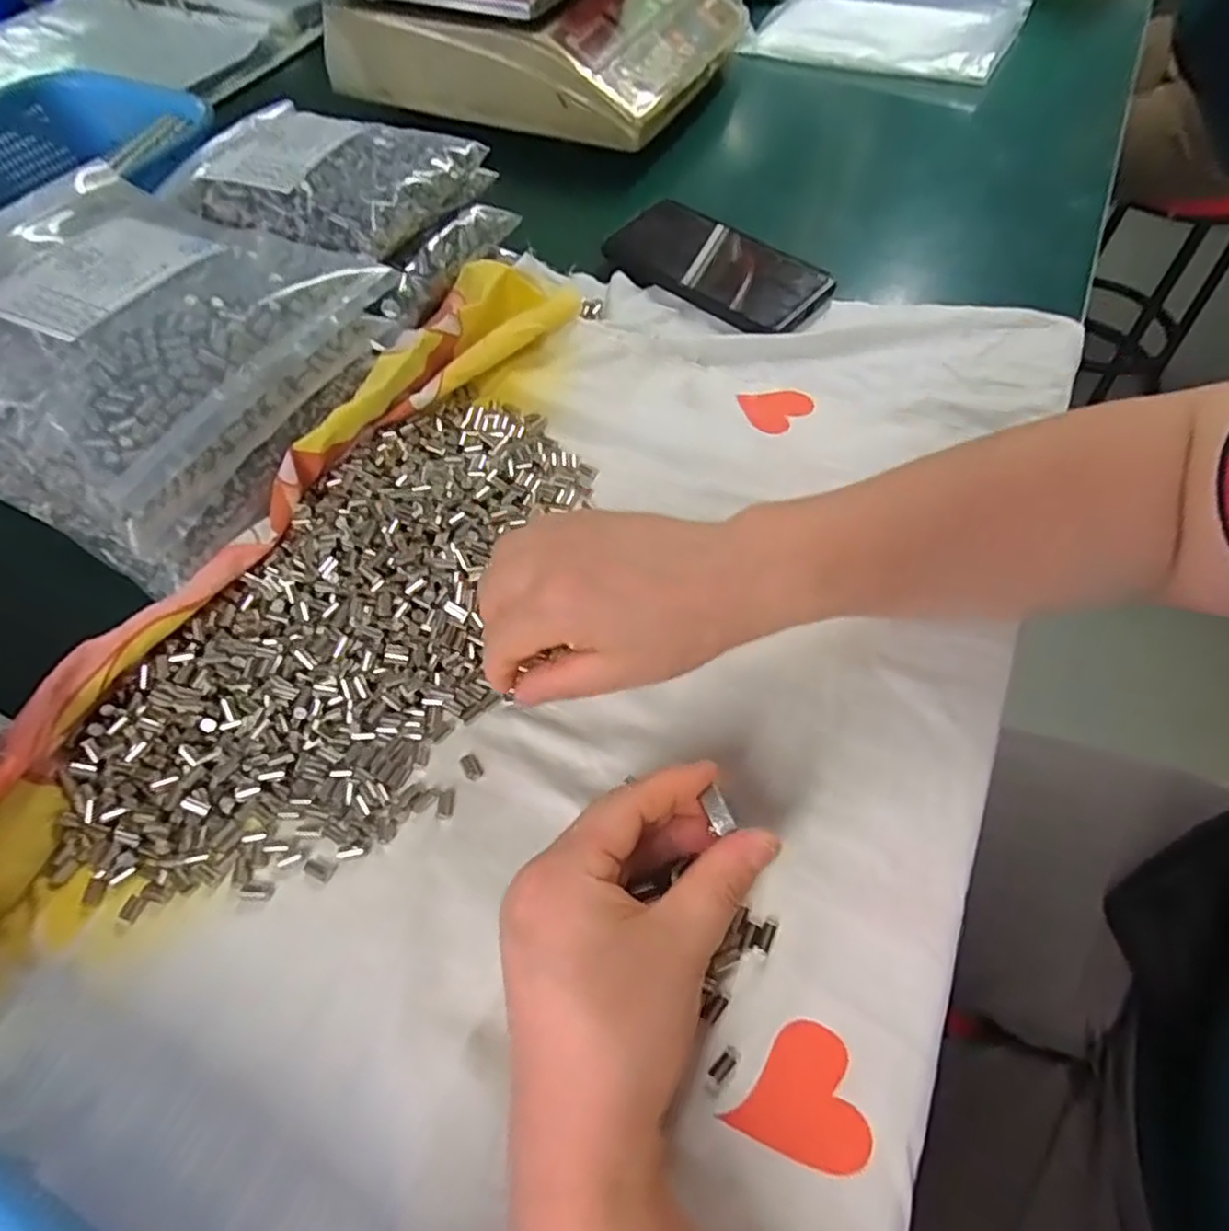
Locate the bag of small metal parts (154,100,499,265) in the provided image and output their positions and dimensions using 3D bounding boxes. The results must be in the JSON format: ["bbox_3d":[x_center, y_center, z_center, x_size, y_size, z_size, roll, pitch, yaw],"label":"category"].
[{"bbox_3d":[-0.188,-0.281,0.443,0.169,0.039,0.142,21,61,14],"label":"bag of small metal parts"}]

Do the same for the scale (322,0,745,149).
[{"bbox_3d":[-0.064,-0.560,0.641,0.316,0.087,0.254,21,61,14],"label":"scale"}]

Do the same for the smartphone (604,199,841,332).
[{"bbox_3d":[0.074,-0.252,0.503,0.158,0.013,0.078,39,67,22],"label":"smartphone"}]

